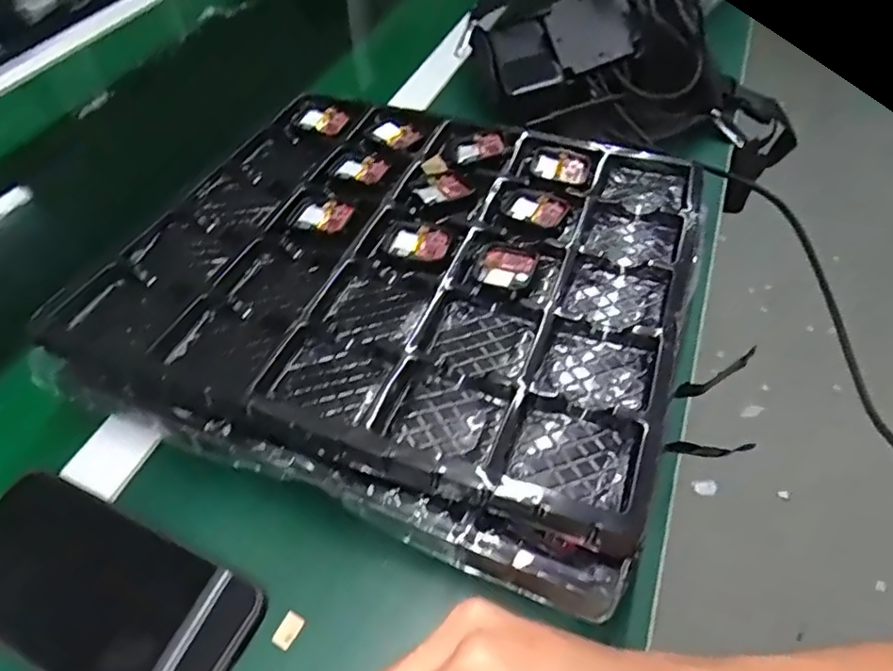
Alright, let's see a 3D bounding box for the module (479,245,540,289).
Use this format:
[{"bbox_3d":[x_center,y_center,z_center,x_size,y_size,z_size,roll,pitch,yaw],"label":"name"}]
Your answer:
[{"bbox_3d":[0.038,-0.044,0.395,0.035,0.006,0.039,14,50,12],"label":"module"}]

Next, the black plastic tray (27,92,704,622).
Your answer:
[{"bbox_3d":[-0.025,-0.050,0.400,0.334,0.032,0.326,16,54,14],"label":"black plastic tray"}]

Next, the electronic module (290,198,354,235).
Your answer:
[{"bbox_3d":[-0.085,-0.083,0.429,0.040,0.008,0.036,16,51,14],"label":"electronic module"}]

